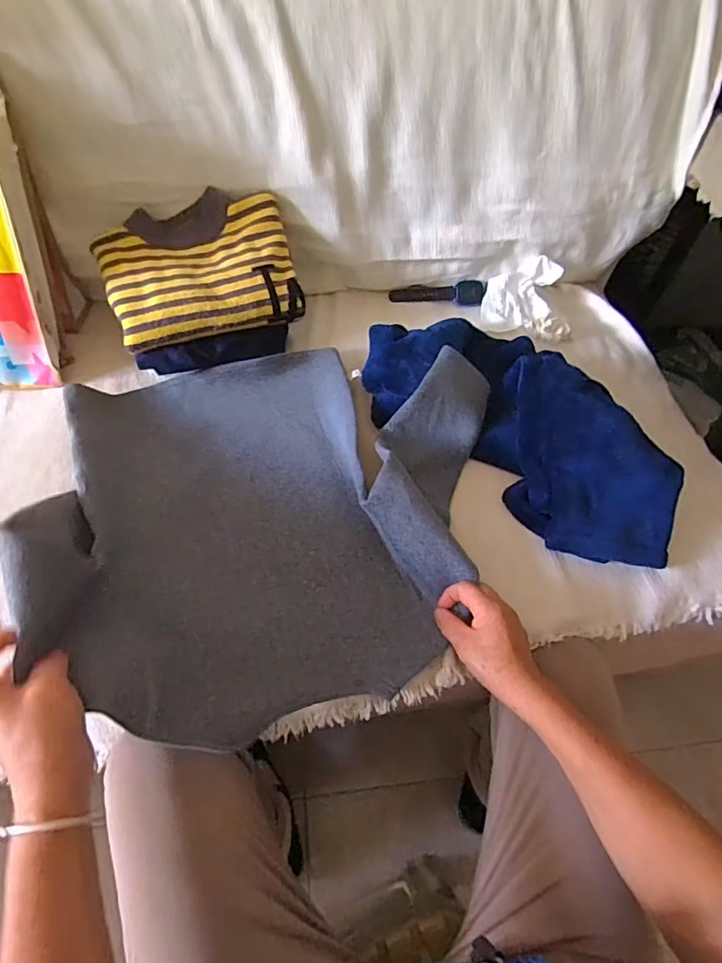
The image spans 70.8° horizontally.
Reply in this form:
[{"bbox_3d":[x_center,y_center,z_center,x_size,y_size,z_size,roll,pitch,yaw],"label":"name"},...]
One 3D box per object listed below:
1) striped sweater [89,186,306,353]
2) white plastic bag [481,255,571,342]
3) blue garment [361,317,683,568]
[{"bbox_3d":[-0.215,-0.290,0.685,0.247,0.085,0.191,-15,58,-15],"label":"striped sweater"},{"bbox_3d":[0.273,-0.297,0.820,0.138,0.066,0.121,15,55,5],"label":"white plastic bag"},{"bbox_3d":[0.212,-0.095,0.661,0.454,0.088,0.252,38,60,19],"label":"blue garment"}]

